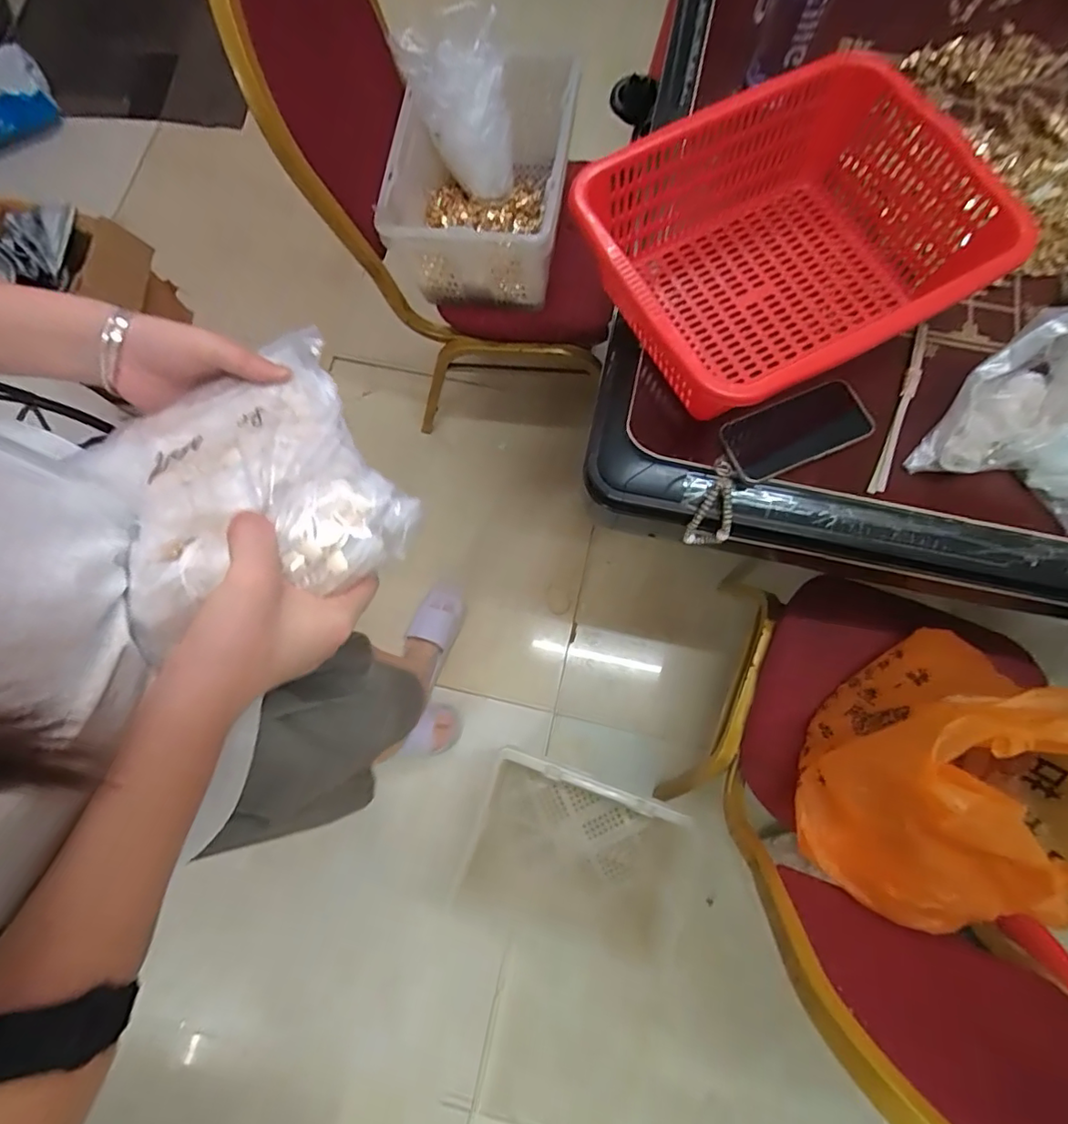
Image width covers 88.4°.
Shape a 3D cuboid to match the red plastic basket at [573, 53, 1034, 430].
[{"bbox_3d":[0.263,-0.327,0.594,0.380,0.129,0.298,-25,78,-4],"label":"red plastic basket"}]

